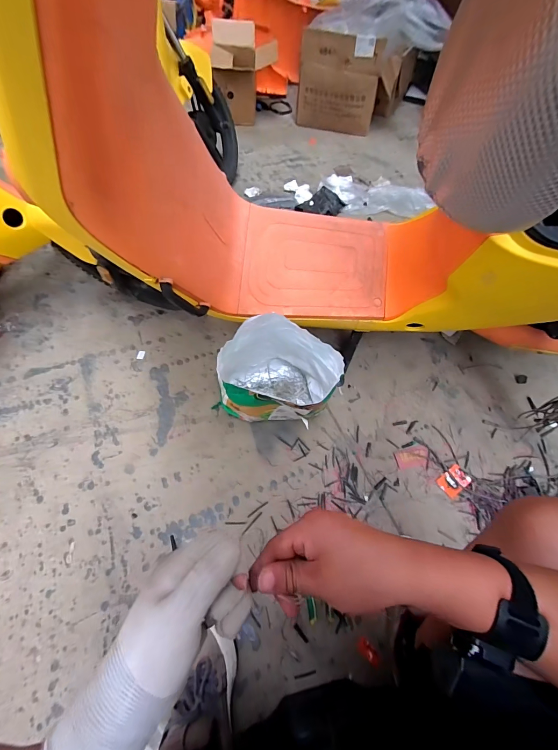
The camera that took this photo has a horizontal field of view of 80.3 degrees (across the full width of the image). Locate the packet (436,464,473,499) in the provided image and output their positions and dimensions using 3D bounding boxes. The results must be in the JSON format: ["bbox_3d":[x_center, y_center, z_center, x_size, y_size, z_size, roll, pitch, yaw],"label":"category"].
[{"bbox_3d":[0.430,0.256,0.804,0.080,0.016,0.054,-33,69,-19],"label":"packet"}]

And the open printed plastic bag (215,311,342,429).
[{"bbox_3d":[-0.007,0.006,0.778,0.268,0.261,0.189,7,62,0],"label":"open printed plastic bag"}]

